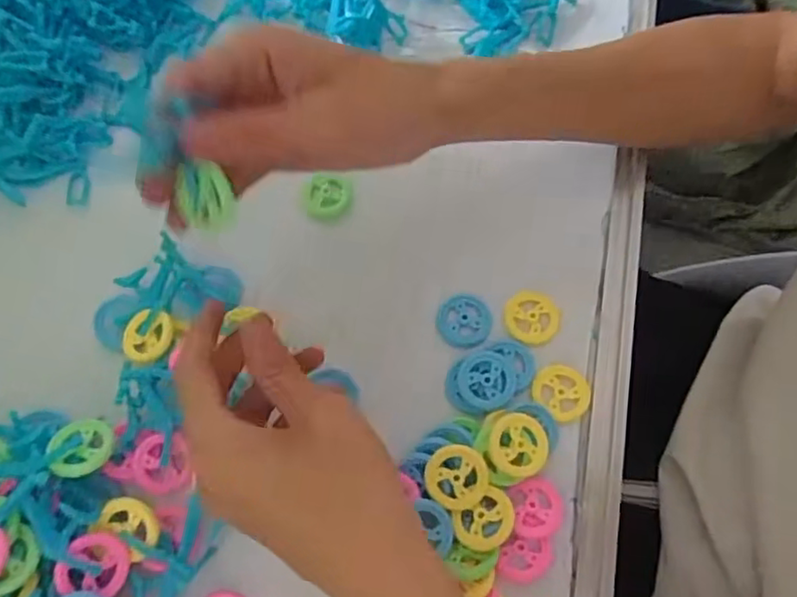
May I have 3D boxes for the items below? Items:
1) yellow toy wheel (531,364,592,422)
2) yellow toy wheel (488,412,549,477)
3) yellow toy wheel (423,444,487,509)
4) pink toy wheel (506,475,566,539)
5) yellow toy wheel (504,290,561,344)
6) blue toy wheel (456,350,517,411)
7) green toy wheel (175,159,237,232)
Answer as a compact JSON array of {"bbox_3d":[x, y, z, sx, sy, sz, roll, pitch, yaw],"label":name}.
[{"bbox_3d":[0.086,0.049,0.325,0.030,0.011,0.030,-1,71,2],"label":"yellow toy wheel"},{"bbox_3d":[0.059,0.071,0.302,0.029,0.006,0.029,4,69,-10],"label":"yellow toy wheel"},{"bbox_3d":[0.028,0.085,0.297,0.030,0.004,0.029,0,85,-4],"label":"yellow toy wheel"},{"bbox_3d":[0.068,0.101,0.303,0.026,0.004,0.027,-1,71,2],"label":"pink toy wheel"},{"bbox_3d":[0.073,0.009,0.340,0.029,0.004,0.030,-1,71,2],"label":"yellow toy wheel"},{"bbox_3d":[0.046,0.043,0.325,0.029,0.010,0.030,-1,71,2],"label":"blue toy wheel"},{"bbox_3d":[-0.076,-0.040,0.250,0.021,0.026,0.004,-5,25,12],"label":"green toy wheel"}]

